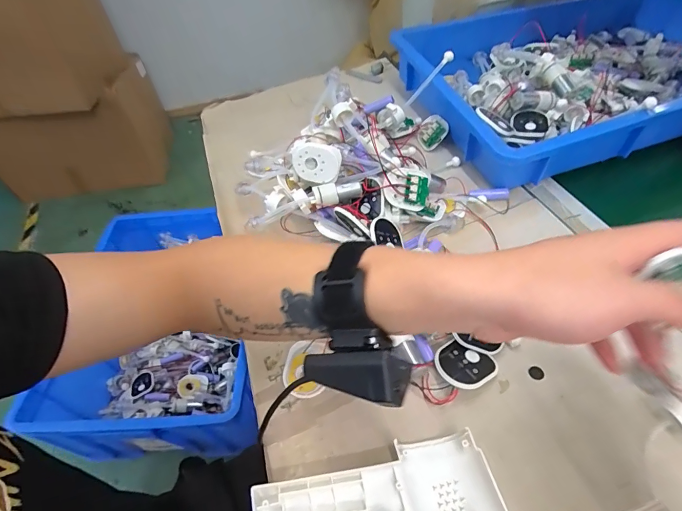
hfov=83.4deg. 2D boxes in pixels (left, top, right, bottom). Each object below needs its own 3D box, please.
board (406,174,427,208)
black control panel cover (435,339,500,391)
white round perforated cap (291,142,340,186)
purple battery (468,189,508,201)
[{"bbox_3d":[0.093,-0.079,0.466,0.031,0.036,0.007,1,3,-21],"label":"board"},{"bbox_3d":[0.115,0.103,0.358,0.050,0.005,0.051,34,44,29],"label":"black control panel cover"},{"bbox_3d":[-0.031,-0.112,0.465,0.058,0.043,0.027,13,52,16],"label":"white round perforated cap"},{"bbox_3d":[0.192,-0.080,0.500,0.048,0.013,0.017,1,50,6],"label":"purple battery"}]

